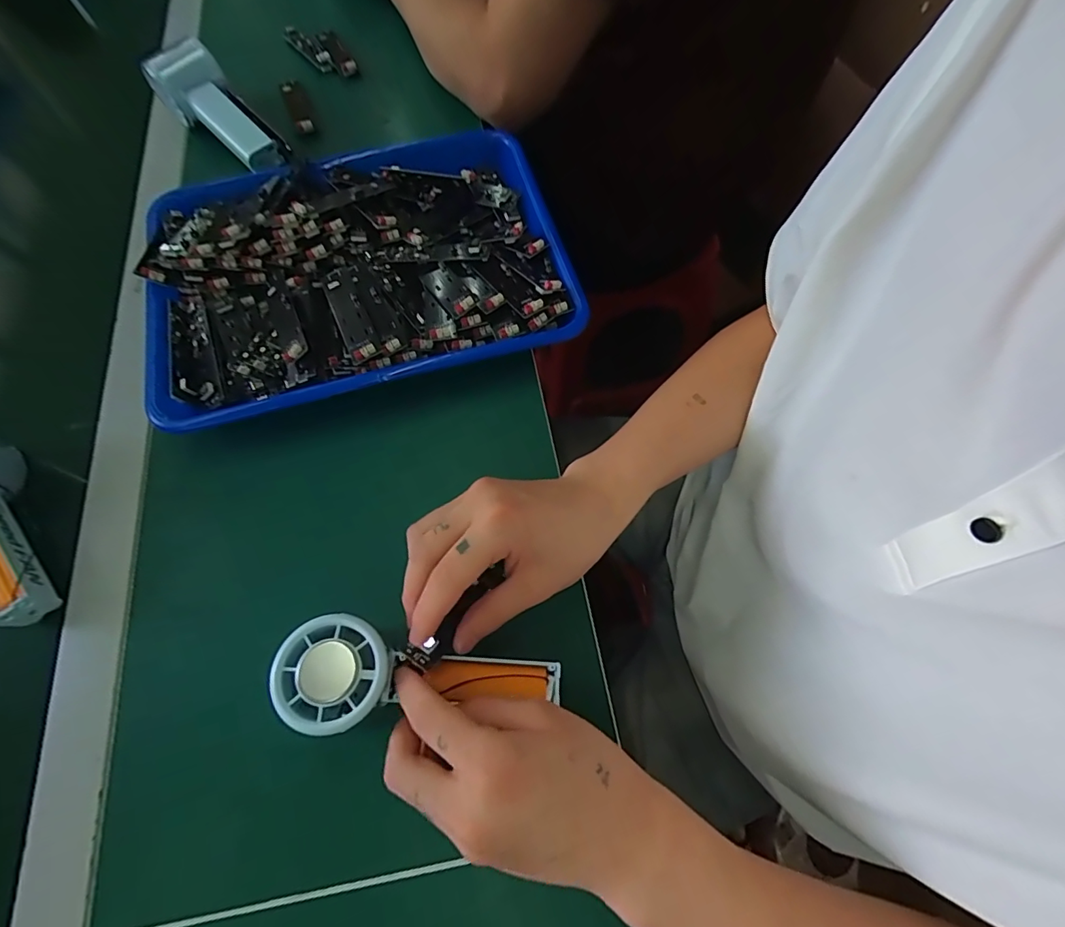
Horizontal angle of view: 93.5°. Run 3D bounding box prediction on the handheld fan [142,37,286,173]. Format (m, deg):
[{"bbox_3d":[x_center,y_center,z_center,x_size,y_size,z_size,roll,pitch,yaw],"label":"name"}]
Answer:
[{"bbox_3d":[-0.306,-0.341,0.493,0.142,0.045,0.061,46,75,-2],"label":"handheld fan"}]

